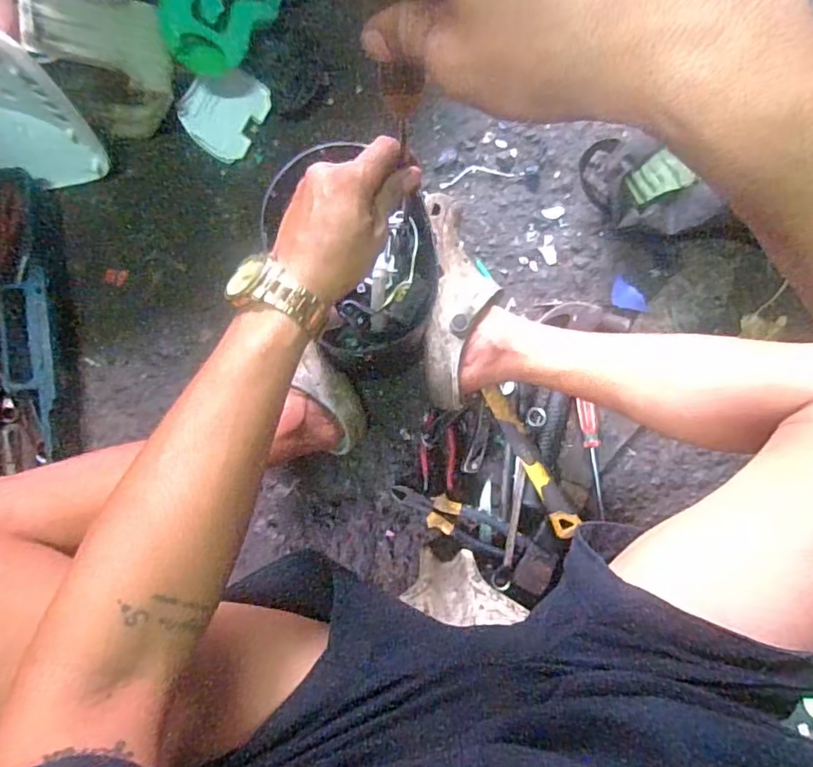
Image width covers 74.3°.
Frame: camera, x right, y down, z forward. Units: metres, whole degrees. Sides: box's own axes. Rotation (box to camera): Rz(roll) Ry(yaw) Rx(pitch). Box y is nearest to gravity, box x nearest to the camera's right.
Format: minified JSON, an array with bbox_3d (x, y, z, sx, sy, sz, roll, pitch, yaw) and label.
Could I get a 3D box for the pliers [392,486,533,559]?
[{"bbox_3d":[0.073,0.185,0.728,0.194,0.026,0.043,19,90,2],"label":"pliers"}]

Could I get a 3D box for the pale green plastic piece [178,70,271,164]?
[{"bbox_3d":[-0.244,-0.366,0.721,0.093,0.008,0.112,28,99,-28],"label":"pale green plastic piece"}]

